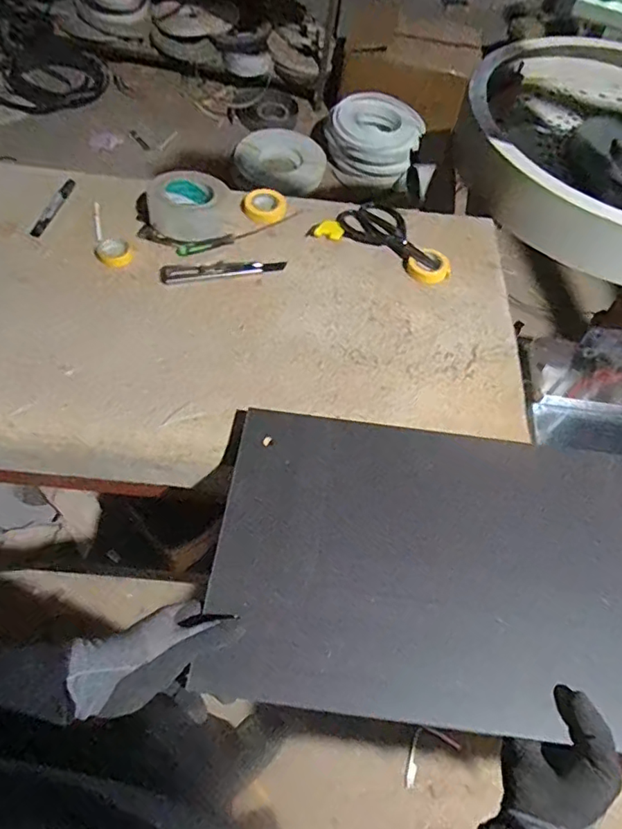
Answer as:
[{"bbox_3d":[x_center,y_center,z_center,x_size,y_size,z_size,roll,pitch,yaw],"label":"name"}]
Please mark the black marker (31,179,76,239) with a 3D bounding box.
[{"bbox_3d":[-0.402,-0.323,0.839,0.020,0.014,0.122,16,64,3],"label":"black marker"}]

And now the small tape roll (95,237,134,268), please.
[{"bbox_3d":[-0.290,-0.239,0.800,0.050,0.014,0.053,-26,69,-17],"label":"small tape roll"}]

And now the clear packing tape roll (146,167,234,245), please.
[{"bbox_3d":[-0.185,-0.322,0.839,0.128,0.057,0.115,-12,66,-11],"label":"clear packing tape roll"}]

